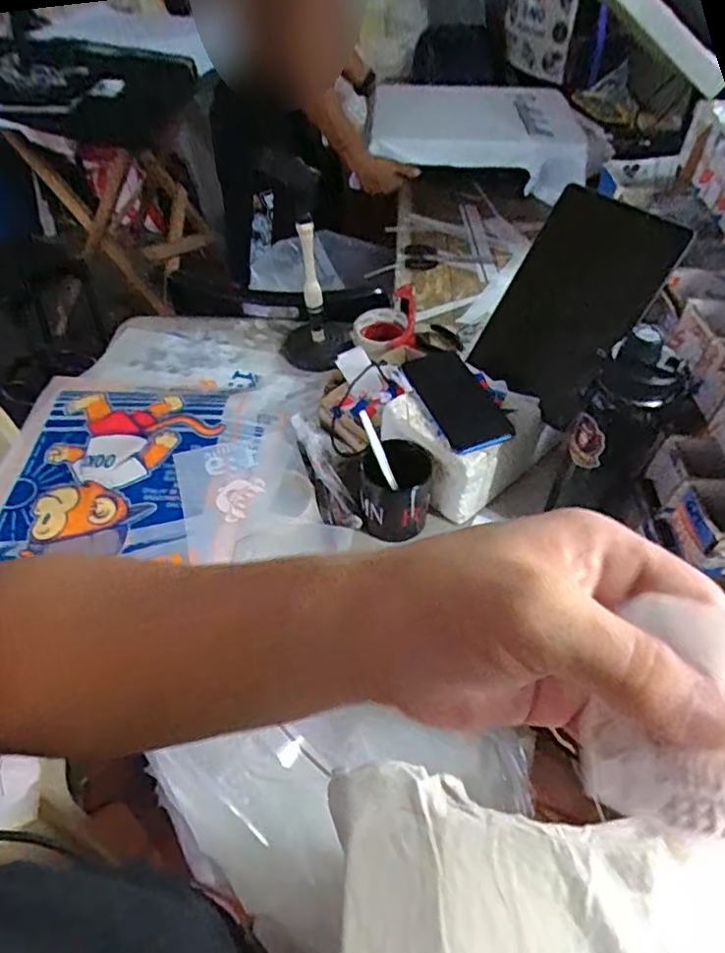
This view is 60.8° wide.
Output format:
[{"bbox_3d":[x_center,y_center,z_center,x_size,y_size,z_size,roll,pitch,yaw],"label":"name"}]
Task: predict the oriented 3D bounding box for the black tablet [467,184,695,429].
[{"bbox_3d":[0.246,-0.208,0.733,0.148,0.235,0.018,35,21,15],"label":"black tablet"}]

